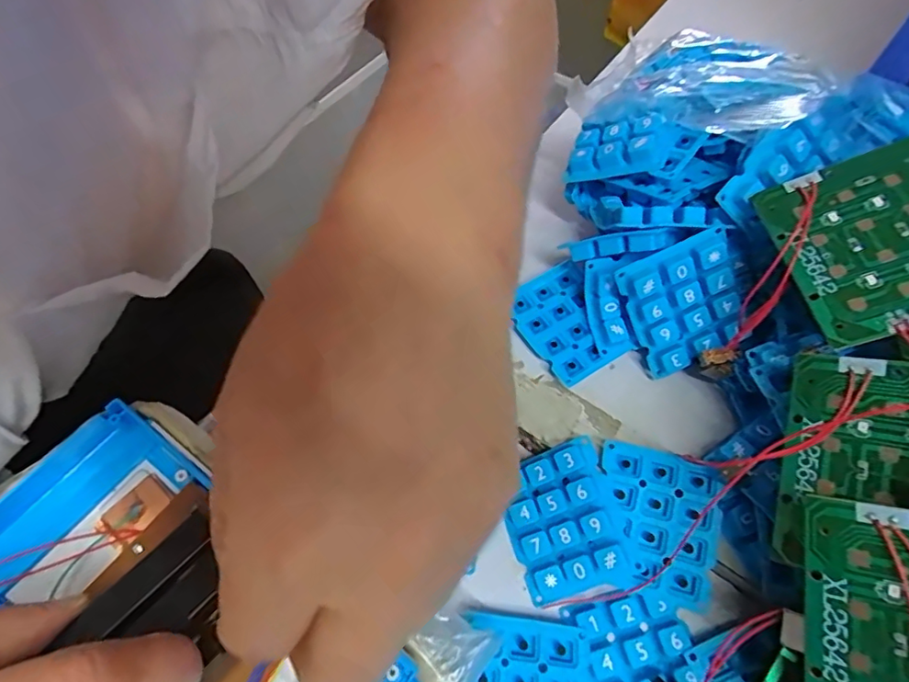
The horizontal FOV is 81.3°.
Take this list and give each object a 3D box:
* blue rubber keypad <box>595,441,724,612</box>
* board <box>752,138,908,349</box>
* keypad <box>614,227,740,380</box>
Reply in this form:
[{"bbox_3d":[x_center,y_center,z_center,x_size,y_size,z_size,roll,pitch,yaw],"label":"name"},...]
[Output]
[{"bbox_3d":[0.085,0.077,0.225,0.051,0.007,0.057,14,76,14],"label":"blue rubber keypad"},{"bbox_3d":[0.161,-0.040,0.192,0.073,0.005,0.072,-19,57,17],"label":"board"},{"bbox_3d":[0.106,-0.015,0.243,0.047,0.012,0.057,-23,107,10],"label":"keypad"}]

